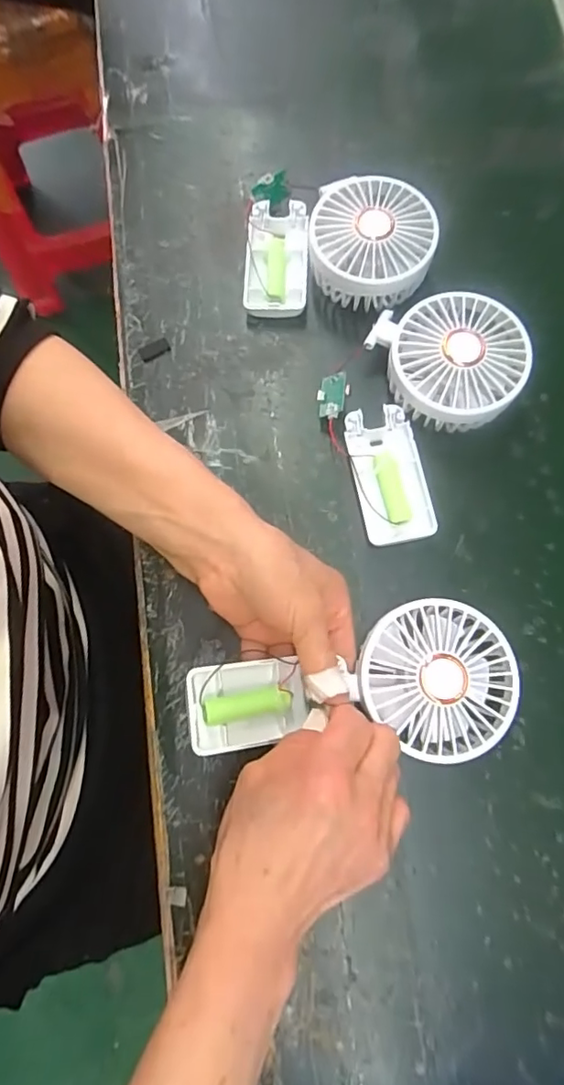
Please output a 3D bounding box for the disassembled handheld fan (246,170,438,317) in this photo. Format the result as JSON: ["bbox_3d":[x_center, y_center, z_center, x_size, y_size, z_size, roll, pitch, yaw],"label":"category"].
[{"bbox_3d":[0.038,-0.217,0.386,0.127,0.045,0.102,2,76,2],"label":"disassembled handheld fan"}]

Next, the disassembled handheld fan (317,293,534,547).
[{"bbox_3d":[0.084,-0.088,0.360,0.115,0.044,0.168,31,79,8],"label":"disassembled handheld fan"}]

